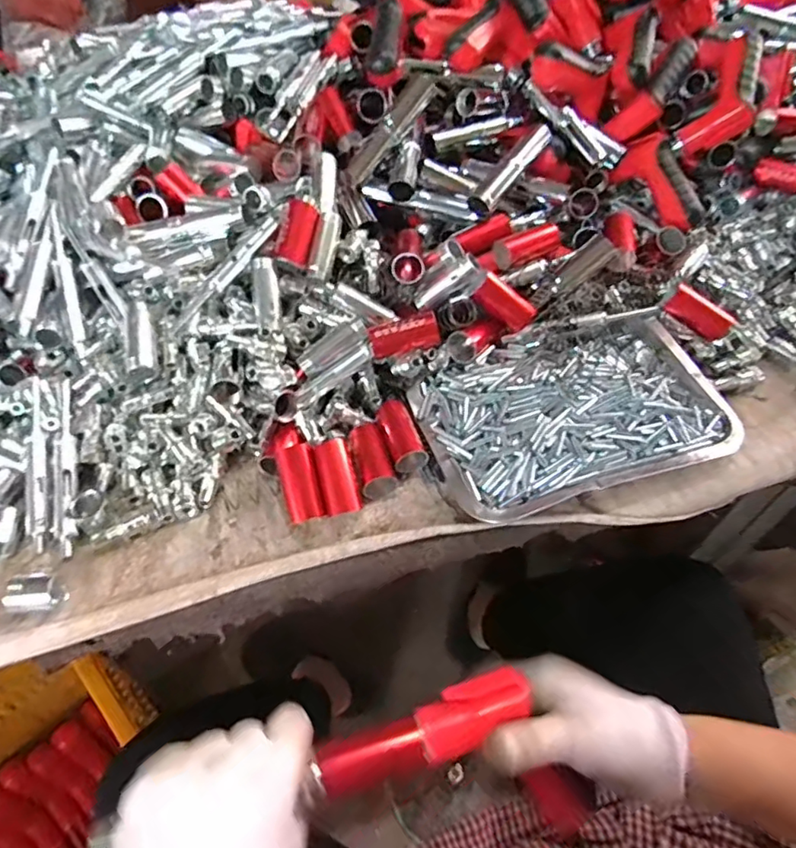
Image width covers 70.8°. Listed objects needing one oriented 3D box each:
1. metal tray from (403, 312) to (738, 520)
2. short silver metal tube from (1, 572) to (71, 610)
[{"bbox_3d":[0.153,-0.017,0.492,0.256,0.035,0.164,-13,52,-10],"label":"metal tray"},{"bbox_3d":[-0.269,0.127,0.416,0.034,0.026,0.026,-7,51,-5],"label":"short silver metal tube"}]

